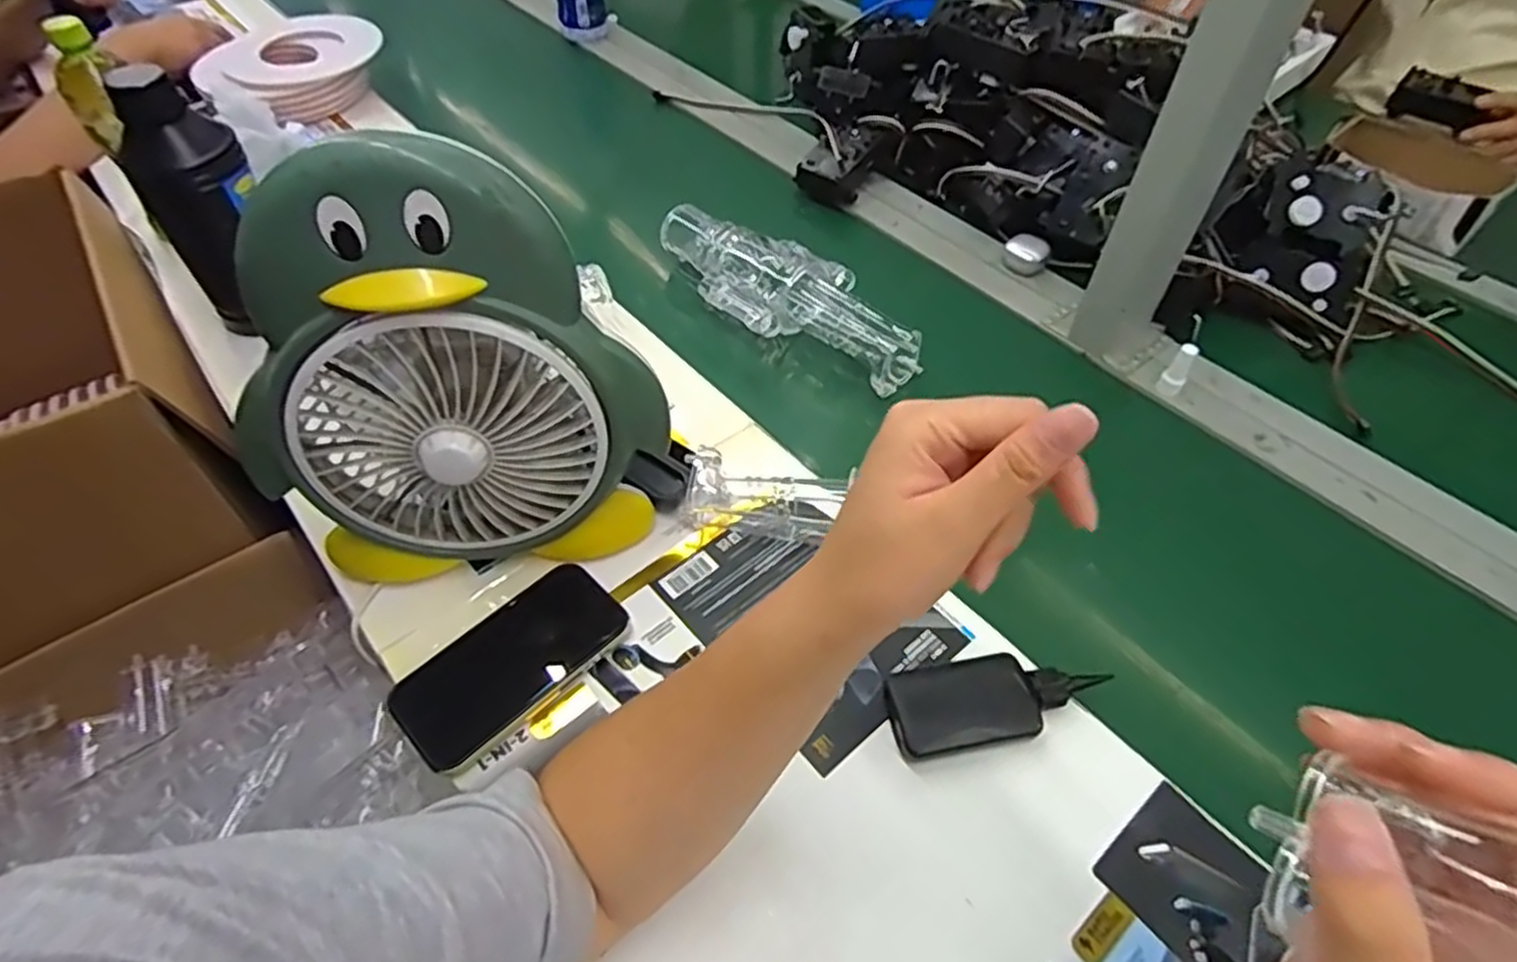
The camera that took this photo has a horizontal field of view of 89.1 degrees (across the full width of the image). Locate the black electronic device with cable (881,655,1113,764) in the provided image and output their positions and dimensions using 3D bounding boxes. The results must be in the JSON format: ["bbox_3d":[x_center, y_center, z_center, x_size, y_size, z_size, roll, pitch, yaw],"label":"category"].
[{"bbox_3d":[0.152,0.142,0.497,0.135,0.019,0.053,-7,52,-7],"label":"black electronic device with cable"}]

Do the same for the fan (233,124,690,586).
[{"bbox_3d":[-0.189,-0.049,0.474,0.257,0.283,0.075,-8,52,-7],"label":"fan"}]

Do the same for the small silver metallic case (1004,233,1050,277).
[{"bbox_3d":[0.283,-0.240,0.819,0.043,0.033,0.045,16,53,12],"label":"small silver metallic case"}]

